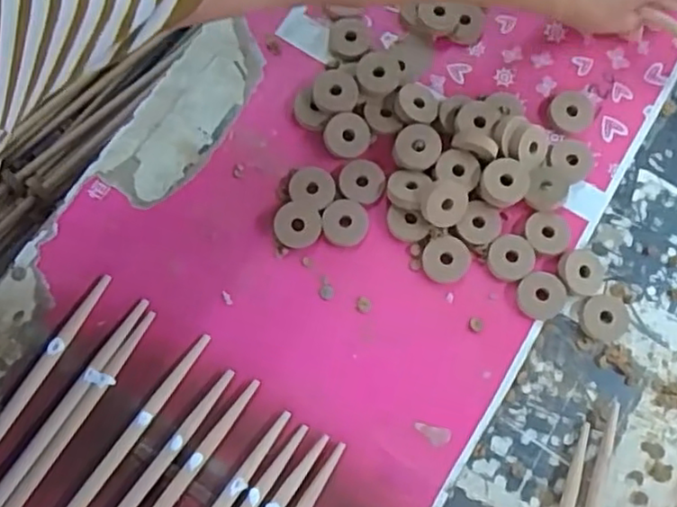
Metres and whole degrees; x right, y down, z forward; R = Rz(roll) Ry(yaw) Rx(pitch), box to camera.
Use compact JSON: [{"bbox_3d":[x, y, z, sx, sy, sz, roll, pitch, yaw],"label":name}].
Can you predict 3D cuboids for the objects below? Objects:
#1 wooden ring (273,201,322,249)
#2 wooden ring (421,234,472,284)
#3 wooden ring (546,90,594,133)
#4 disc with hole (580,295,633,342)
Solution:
[{"bbox_3d":[-0.031,-0.021,0.495,0.035,0.004,0.034,0,90,-11],"label":"wooden ring"},{"bbox_3d":[0.082,0.004,0.498,0.036,0.006,0.035,1,74,-3],"label":"wooden ring"},{"bbox_3d":[0.190,-0.116,0.533,0.035,0.006,0.038,1,74,-3],"label":"wooden ring"},{"bbox_3d":[0.203,0.049,0.495,0.040,0.007,0.034,-7,75,-5],"label":"disc with hole"}]

